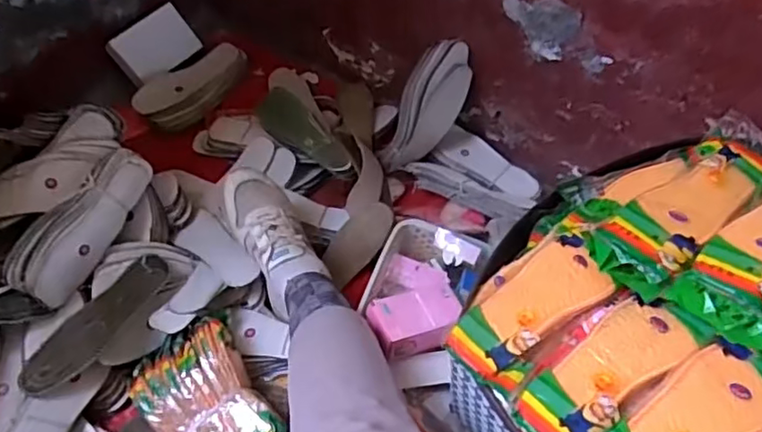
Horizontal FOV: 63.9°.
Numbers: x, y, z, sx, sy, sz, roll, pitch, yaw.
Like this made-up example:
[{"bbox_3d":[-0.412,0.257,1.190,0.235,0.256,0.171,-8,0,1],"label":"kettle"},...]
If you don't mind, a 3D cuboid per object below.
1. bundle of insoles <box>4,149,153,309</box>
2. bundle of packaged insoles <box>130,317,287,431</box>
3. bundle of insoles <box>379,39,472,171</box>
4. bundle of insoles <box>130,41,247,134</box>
[{"bbox_3d":[-0.417,0.013,0.857,0.083,0.077,0.238,22,56,13],"label":"bundle of insoles"},{"bbox_3d":[-0.215,0.241,0.757,0.137,0.069,0.195,-29,60,-21],"label":"bundle of packaged insoles"},{"bbox_3d":[0.074,-0.174,0.995,0.082,0.232,0.065,36,25,22],"label":"bundle of insoles"},{"bbox_3d":[-0.356,-0.246,1.163,0.083,0.072,0.220,32,59,19],"label":"bundle of insoles"}]

